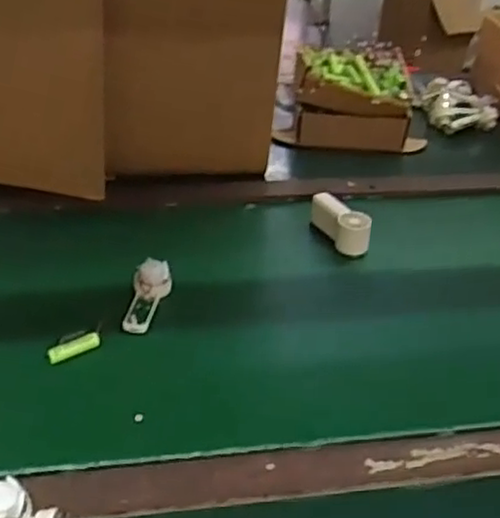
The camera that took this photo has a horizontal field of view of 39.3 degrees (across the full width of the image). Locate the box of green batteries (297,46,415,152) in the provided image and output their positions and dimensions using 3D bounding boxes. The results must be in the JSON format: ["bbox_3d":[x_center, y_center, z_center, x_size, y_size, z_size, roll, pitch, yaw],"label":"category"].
[{"bbox_3d":[0.156,-0.242,1.063,0.175,0.110,0.134,5,37,1],"label":"box of green batteries"}]

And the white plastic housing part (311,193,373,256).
[{"bbox_3d":[0.110,-0.043,0.861,0.039,0.044,0.098,-22,45,-32],"label":"white plastic housing part"}]

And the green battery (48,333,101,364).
[{"bbox_3d":[-0.169,0.086,0.678,0.051,0.014,0.011,-18,43,-28],"label":"green battery"}]

